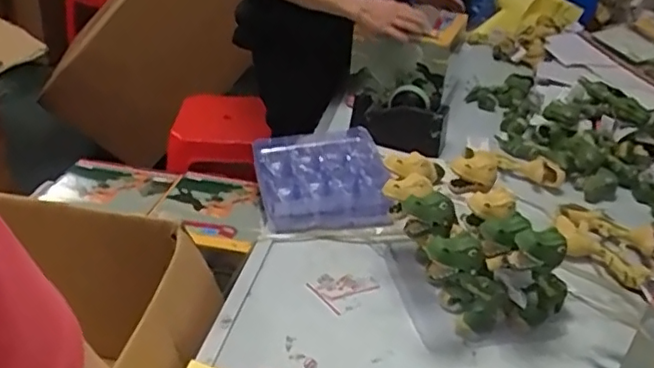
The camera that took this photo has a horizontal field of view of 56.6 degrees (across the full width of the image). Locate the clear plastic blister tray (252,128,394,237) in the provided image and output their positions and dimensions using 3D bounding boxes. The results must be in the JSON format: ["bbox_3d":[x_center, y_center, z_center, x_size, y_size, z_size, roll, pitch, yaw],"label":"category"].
[{"bbox_3d":[-0.011,-0.011,1.115,0.231,0.083,0.261,-3,33,-12],"label":"clear plastic blister tray"}]

